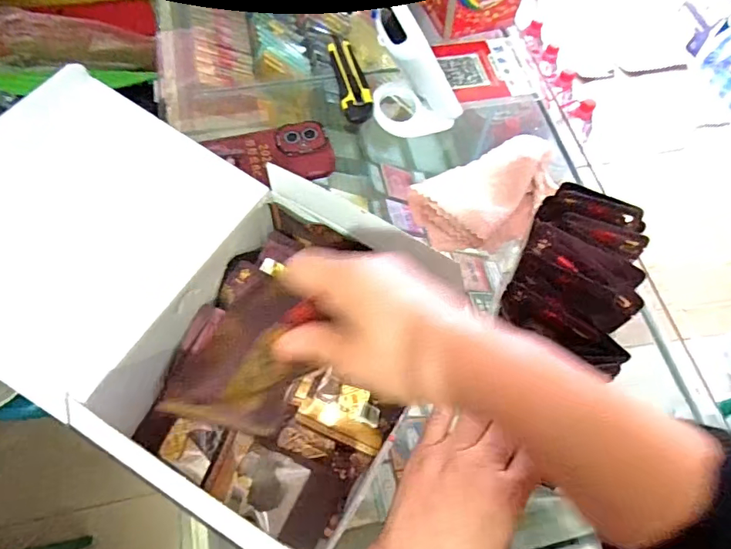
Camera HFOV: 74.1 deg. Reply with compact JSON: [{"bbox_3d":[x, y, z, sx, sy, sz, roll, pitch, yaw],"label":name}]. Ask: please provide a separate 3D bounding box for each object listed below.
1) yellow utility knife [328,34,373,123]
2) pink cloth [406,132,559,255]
[{"bbox_3d":[-0.019,-0.257,0.629,0.039,0.014,0.155,-8,65,-7],"label":"yellow utility knife"},{"bbox_3d":[0.149,-0.092,0.557,0.184,0.043,0.104,-25,68,-14],"label":"pink cloth"}]

